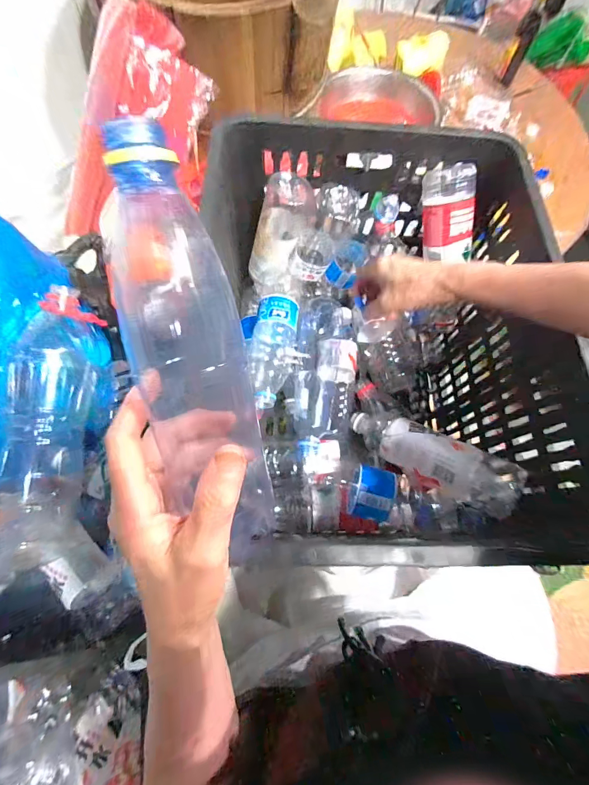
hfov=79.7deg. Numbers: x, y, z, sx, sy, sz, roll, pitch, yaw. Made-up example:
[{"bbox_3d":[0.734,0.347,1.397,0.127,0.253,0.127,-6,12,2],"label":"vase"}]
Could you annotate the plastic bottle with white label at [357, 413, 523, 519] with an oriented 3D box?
[{"bbox_3d":[0.160,0.079,0.439,0.059,0.053,0.215,-47,42,-17],"label":"plastic bottle with white label"}]

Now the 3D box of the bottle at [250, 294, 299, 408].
[{"bbox_3d":[-0.031,-0.061,0.512,0.065,0.066,0.159,9,90,1],"label":"bottle"}]

